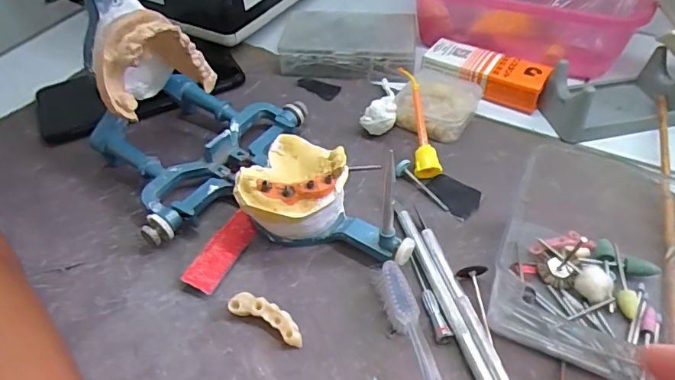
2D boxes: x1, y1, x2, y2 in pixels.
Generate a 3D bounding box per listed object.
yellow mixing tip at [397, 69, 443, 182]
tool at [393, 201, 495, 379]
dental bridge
[{"bbox_3d":[0.057,-0.054,0.350,0.017,0.017,0.096,-6,63,-2],"label":"yellow mixing tip"},{"bbox_3d":[0.057,0.055,0.277,0.008,0.007,0.119,-14,49,-9],"label":"tool"},{"bbox_3d":[-0.038,0.070,0.265,0.045,0.013,0.013,22,53,21],"label":"dental bridge"}]

